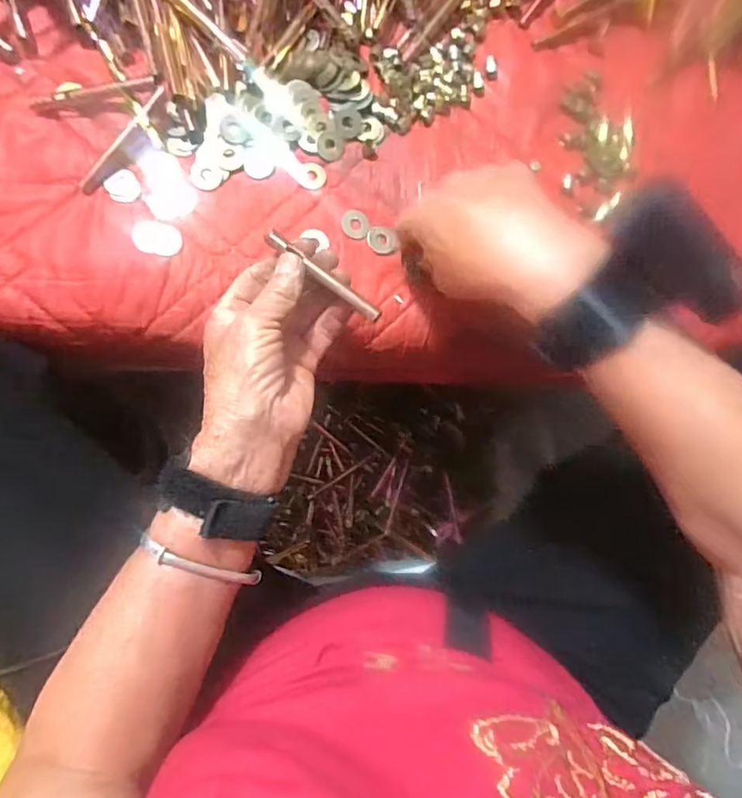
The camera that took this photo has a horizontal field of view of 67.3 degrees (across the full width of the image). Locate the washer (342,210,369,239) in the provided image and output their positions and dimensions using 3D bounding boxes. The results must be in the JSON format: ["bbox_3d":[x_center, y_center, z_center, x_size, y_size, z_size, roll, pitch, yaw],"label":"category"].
[{"bbox_3d":[-0.012,-0.131,0.416,0.020,0.004,0.023,2,83,-7],"label":"washer"}]

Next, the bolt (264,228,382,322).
[{"bbox_3d":[-0.031,-0.077,0.348,0.091,0.013,0.010,39,81,13],"label":"bolt"}]

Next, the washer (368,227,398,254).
[{"bbox_3d":[0.008,-0.120,0.421,0.020,0.004,0.021,1,83,-7],"label":"washer"}]

